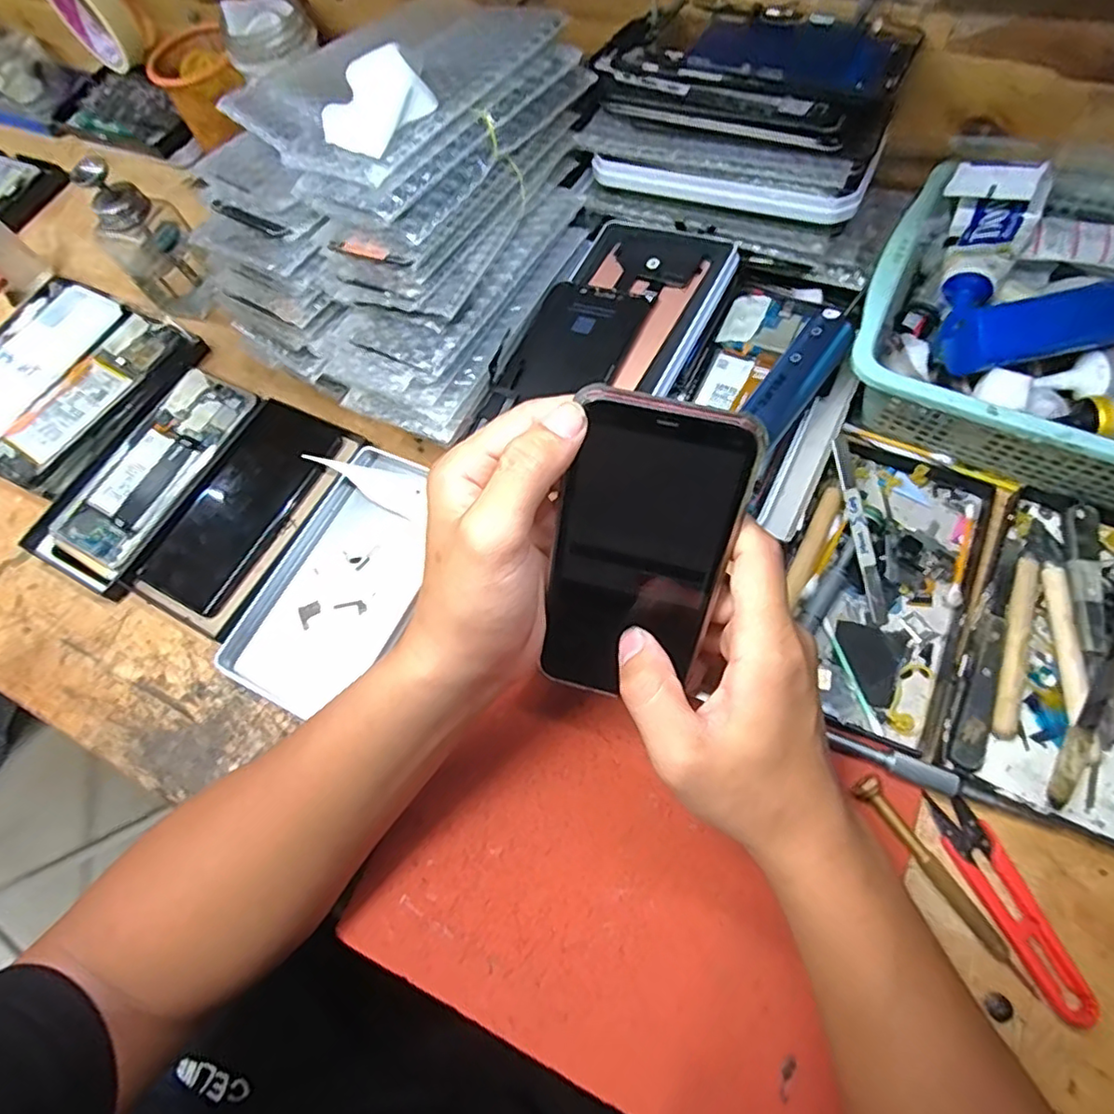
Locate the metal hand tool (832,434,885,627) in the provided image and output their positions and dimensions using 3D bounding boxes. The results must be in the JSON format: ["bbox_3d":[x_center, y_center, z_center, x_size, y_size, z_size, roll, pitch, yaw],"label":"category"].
[{"bbox_3d":[0.181,-0.017,0.366,0.011,0.010,0.114,-9,84,-2],"label":"metal hand tool"}]

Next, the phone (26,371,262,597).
[{"bbox_3d":[-0.312,-0.063,0.466,0.098,0.015,0.181,27,74,12],"label":"phone"}]

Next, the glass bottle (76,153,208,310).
[{"bbox_3d":[-0.347,-0.269,0.514,0.067,0.118,0.061,-38,66,-11],"label":"glass bottle"}]

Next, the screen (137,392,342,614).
[{"bbox_3d":[-0.230,-0.040,0.447,0.075,0.008,0.163,26,74,11],"label":"screen"}]

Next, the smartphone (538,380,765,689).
[{"bbox_3d":[0.038,0.001,0.276,0.074,0.148,0.017,12,32,6],"label":"smartphone"}]

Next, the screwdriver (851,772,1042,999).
[{"bbox_3d":[0.189,0.155,0.295,0.014,0.015,0.107,-36,66,-7],"label":"screwdriver"}]

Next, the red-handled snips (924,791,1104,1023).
[{"bbox_3d":[0.216,0.165,0.290,0.023,0.010,0.098,-21,65,0],"label":"red-handled snips"}]

